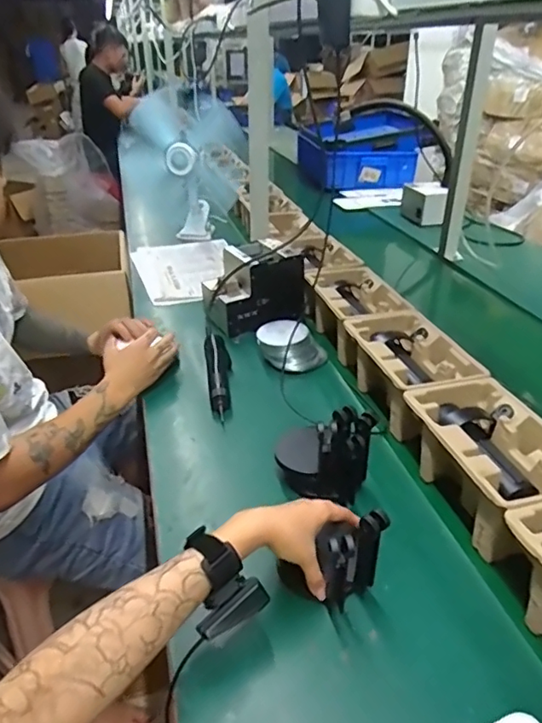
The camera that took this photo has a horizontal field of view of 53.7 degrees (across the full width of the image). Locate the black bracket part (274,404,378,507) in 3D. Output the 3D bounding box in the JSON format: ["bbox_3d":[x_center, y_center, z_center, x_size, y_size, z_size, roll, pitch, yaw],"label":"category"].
[{"bbox_3d":[0.066,0.111,0.697,0.121,0.138,0.062,11,37,14],"label":"black bracket part"}]

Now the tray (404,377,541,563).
[{"bbox_3d":[0.281,0.125,0.697,0.146,0.097,0.227,-10,37,-15],"label":"tray"}]

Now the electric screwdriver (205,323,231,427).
[{"bbox_3d":[-0.090,0.013,0.959,0.047,0.039,0.239,-5,36,-8],"label":"electric screwdriver"}]

